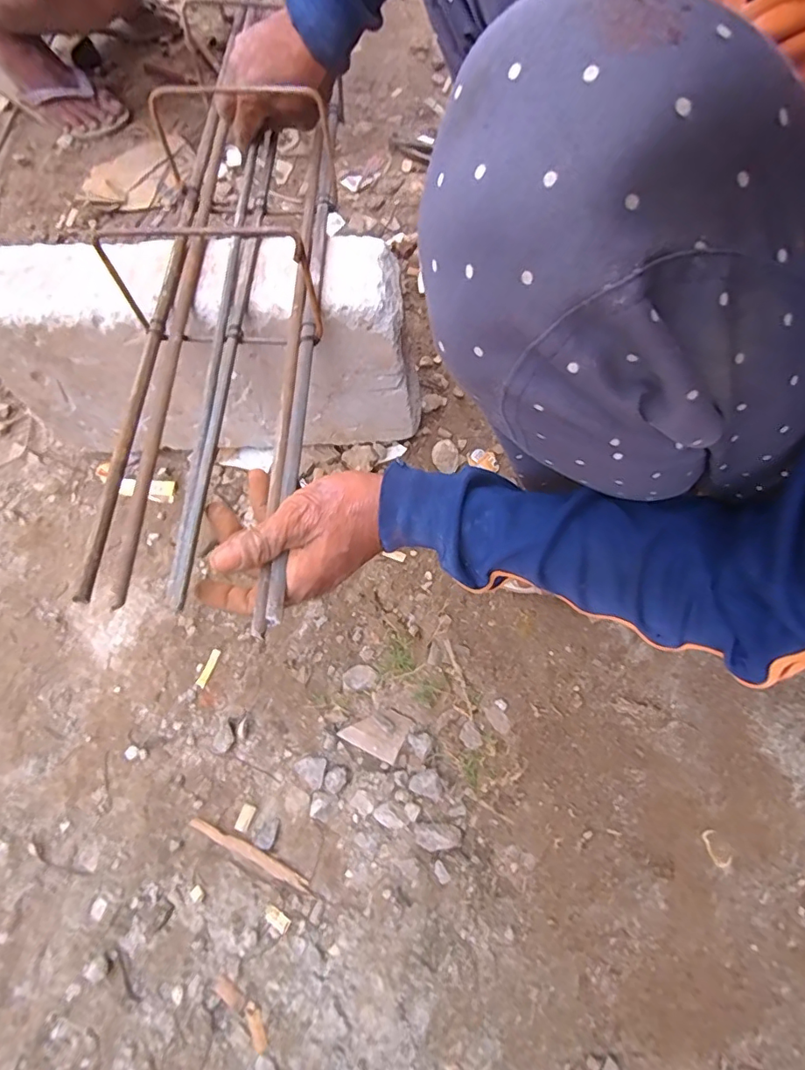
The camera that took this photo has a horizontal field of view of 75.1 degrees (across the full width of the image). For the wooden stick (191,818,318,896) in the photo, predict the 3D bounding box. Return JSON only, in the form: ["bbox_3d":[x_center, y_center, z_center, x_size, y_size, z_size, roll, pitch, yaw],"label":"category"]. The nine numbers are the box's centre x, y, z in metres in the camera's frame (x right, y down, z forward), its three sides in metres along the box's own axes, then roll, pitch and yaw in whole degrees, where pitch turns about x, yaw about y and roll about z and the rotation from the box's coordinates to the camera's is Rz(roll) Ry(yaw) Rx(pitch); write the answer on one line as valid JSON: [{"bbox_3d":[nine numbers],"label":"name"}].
[{"bbox_3d":[-0.126,0.267,0.437,0.114,0.009,0.010,22,68,12],"label":"wooden stick"}]

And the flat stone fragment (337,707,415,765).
[{"bbox_3d":[-0.023,0.175,0.474,0.053,0.010,0.043,26,69,14],"label":"flat stone fragment"}]

